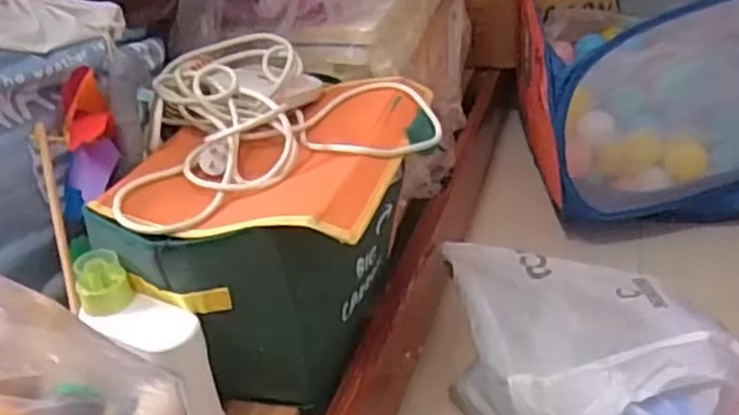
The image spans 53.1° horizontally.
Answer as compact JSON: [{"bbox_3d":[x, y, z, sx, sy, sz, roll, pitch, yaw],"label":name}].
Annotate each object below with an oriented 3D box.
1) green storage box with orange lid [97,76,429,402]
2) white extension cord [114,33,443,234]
[{"bbox_3d":[-0.092,0.010,0.874,0.289,0.233,0.406,9,37,21],"label":"green storage box with orange lid"},{"bbox_3d":[-0.122,-0.120,0.882,0.387,0.078,0.318,-17,36,-16],"label":"white extension cord"}]

